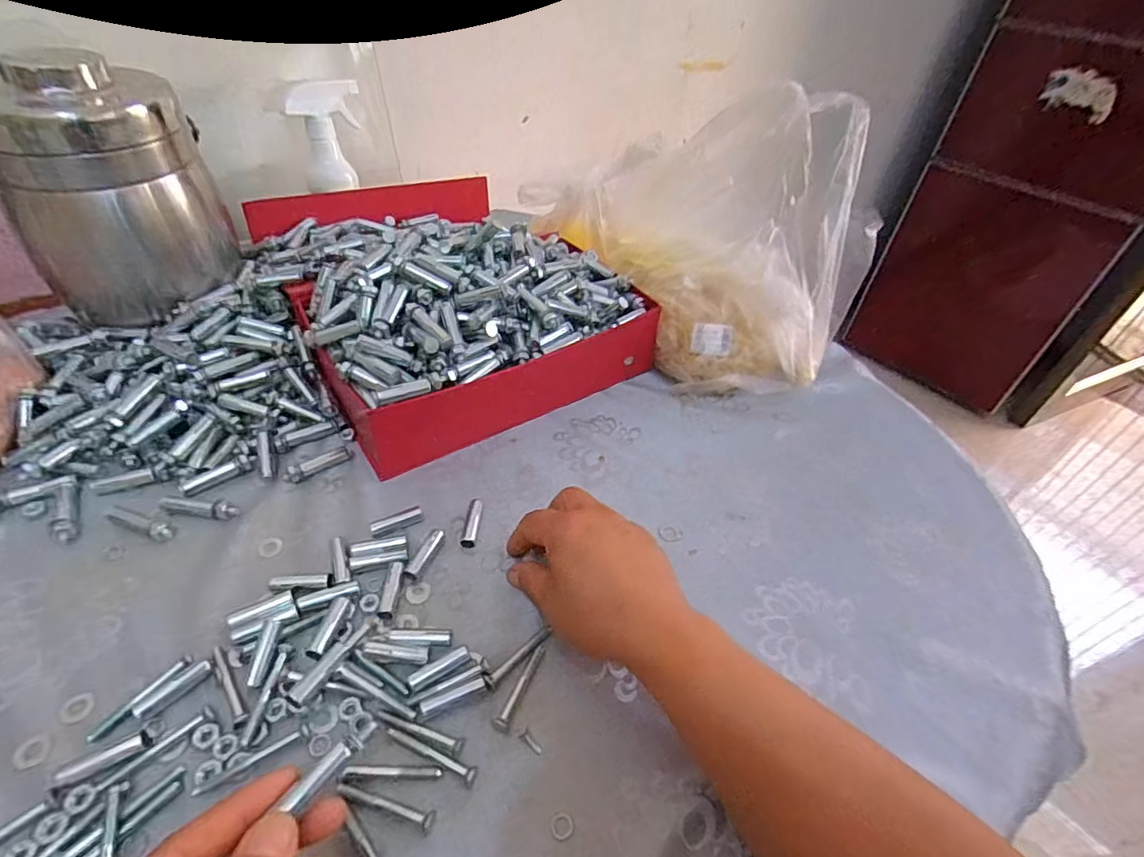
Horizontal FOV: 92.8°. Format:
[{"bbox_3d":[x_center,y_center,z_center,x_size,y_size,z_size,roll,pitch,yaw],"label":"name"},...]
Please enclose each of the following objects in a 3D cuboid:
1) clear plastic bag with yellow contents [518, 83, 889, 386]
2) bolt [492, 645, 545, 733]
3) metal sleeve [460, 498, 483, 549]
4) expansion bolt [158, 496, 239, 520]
[{"bbox_3d":[0.118,-0.210,0.563,0.164,0.242,0.349,-27,53,-30],"label":"clear plastic bag with yellow contents"},{"bbox_3d":[-0.030,0.158,0.337,0.009,0.008,0.056,22,47,14],"label":"bolt"},{"bbox_3d":[-0.077,0.073,0.418,0.011,0.009,0.041,6,45,-1],"label":"metal sleeve"},{"bbox_3d":[-0.280,0.057,0.406,0.058,0.008,0.014,10,45,3],"label":"expansion bolt"}]

